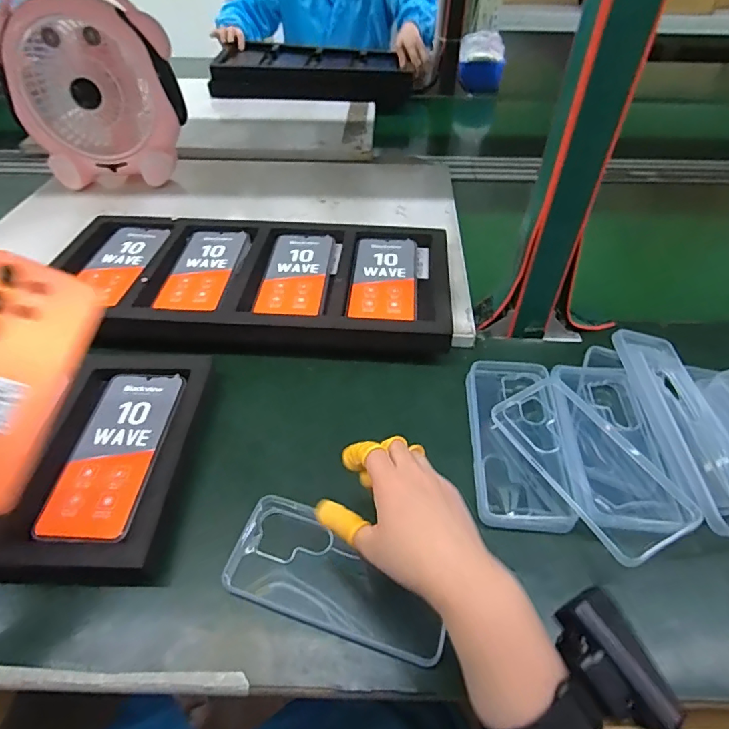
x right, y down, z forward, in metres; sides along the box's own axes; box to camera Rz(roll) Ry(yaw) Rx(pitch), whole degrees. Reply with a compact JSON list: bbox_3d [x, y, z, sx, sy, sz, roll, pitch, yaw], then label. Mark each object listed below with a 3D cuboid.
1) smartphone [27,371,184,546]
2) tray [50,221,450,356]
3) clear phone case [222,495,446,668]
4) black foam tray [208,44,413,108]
[{"bbox_3d":[-0.228,0.076,0.432,0.077,0.006,0.172,2,47,3],"label":"smartphone"},{"bbox_3d":[-0.141,-0.116,0.580,0.485,0.037,0.233,2,47,3],"label":"tray"},{"bbox_3d":[-0.021,0.165,0.370,0.171,0.016,0.078,15,48,14],"label":"clear phone case"},{"bbox_3d":[-0.126,-0.727,1.187,0.480,0.072,0.219,2,47,3],"label":"black foam tray"}]

